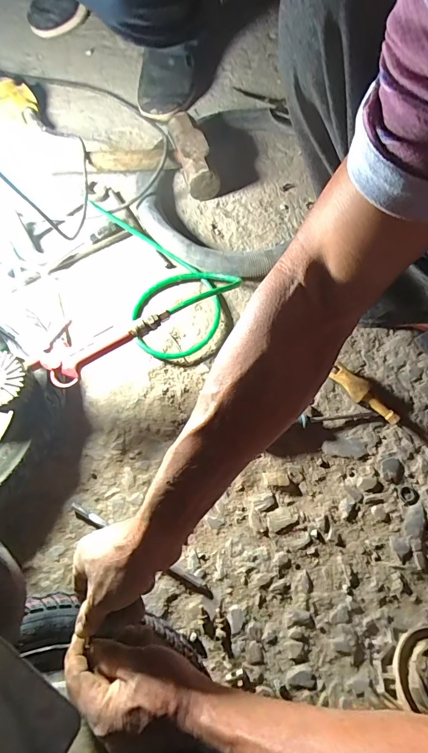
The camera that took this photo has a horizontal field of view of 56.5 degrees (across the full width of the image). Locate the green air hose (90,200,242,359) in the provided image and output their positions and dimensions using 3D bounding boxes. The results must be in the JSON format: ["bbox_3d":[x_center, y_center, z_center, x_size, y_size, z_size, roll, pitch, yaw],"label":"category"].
[{"bbox_3d":[-0.063,-0.168,0.572,0.161,0.089,0.263,-19,72,-7],"label":"green air hose"}]

